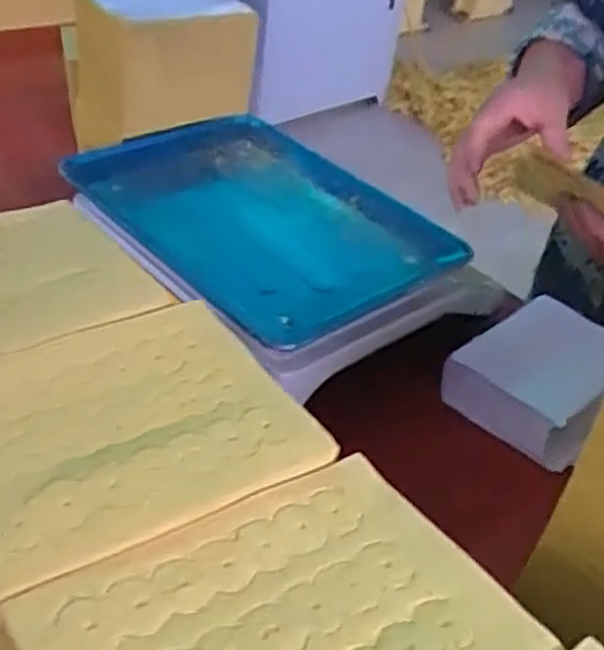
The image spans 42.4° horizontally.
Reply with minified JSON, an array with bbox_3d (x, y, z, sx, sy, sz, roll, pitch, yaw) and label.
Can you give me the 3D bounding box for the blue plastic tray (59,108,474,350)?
[{"bbox_3d":[-0.040,-0.103,0.723,0.248,0.037,0.317,-25,49,-34],"label":"blue plastic tray"}]

